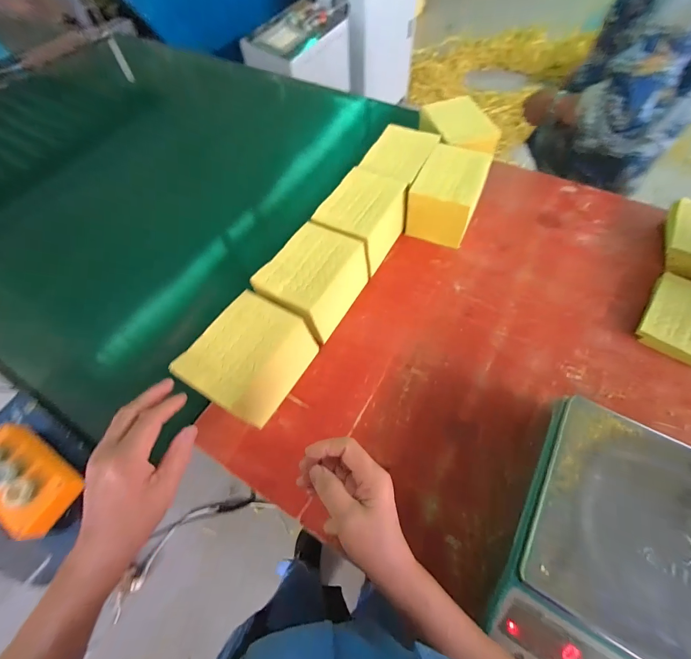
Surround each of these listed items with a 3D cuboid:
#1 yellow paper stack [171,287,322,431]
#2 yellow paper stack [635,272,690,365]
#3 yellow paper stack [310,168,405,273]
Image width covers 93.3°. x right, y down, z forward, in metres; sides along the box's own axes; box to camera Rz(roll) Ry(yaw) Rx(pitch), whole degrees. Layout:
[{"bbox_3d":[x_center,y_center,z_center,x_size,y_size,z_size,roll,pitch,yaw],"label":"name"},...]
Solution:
[{"bbox_3d":[-0.146,0.048,0.516,0.118,0.121,0.166,29,66,18],"label":"yellow paper stack"},{"bbox_3d":[0.586,-0.013,0.556,0.123,0.032,0.157,32,68,20],"label":"yellow paper stack"},{"bbox_3d":[0.033,-0.214,0.653,0.121,0.109,0.167,27,66,17],"label":"yellow paper stack"}]

